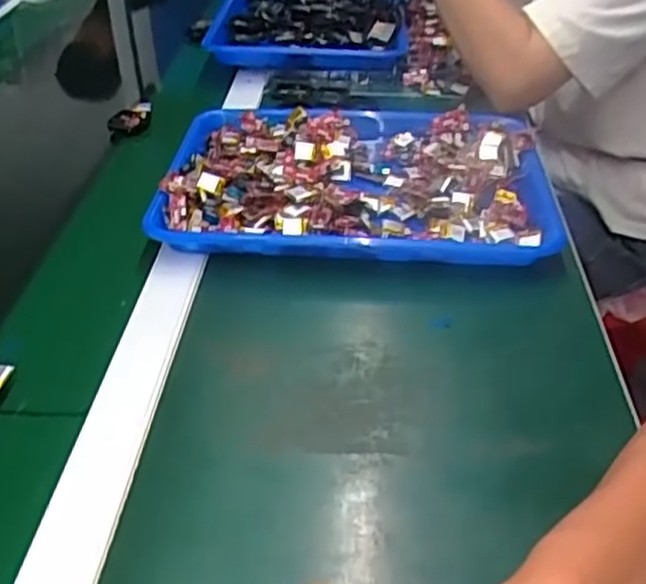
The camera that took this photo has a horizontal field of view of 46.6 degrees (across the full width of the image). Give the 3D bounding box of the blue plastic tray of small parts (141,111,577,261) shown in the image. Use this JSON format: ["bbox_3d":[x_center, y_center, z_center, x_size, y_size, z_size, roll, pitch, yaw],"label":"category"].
[{"bbox_3d":[0.030,-0.107,0.690,0.346,0.045,0.254,1,37,6],"label":"blue plastic tray of small parts"}]

